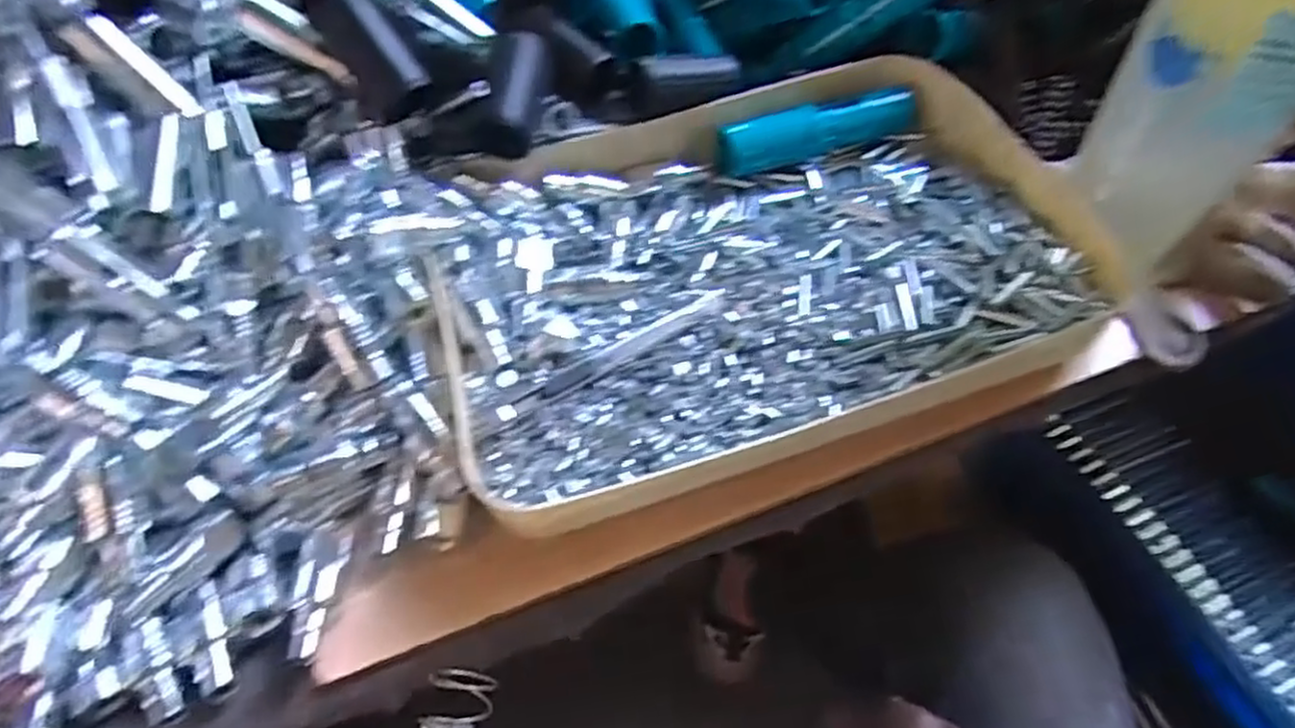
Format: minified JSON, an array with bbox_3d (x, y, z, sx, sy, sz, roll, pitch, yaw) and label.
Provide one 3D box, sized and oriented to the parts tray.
[{"bbox_3d":[0.054,-0.055,0.399,0.323,0.044,0.231,-17,55,-8],"label":"parts tray"}]

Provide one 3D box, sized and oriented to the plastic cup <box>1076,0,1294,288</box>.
[{"bbox_3d":[0.247,-0.120,0.331,0.082,0.149,0.078,-35,60,-19],"label":"plastic cup"}]

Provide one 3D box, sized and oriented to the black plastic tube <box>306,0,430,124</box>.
[{"bbox_3d":[-0.152,-0.172,0.396,0.031,0.033,0.091,-34,87,-19],"label":"black plastic tube"}]

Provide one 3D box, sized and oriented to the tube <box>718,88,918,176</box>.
[{"bbox_3d":[0.104,-0.141,0.452,0.125,0.026,0.022,-17,55,-9],"label":"tube"}]

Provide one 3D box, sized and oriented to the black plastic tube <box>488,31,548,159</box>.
[{"bbox_3d":[-0.071,-0.145,0.405,0.026,0.020,0.071,4,76,6],"label":"black plastic tube"}]

